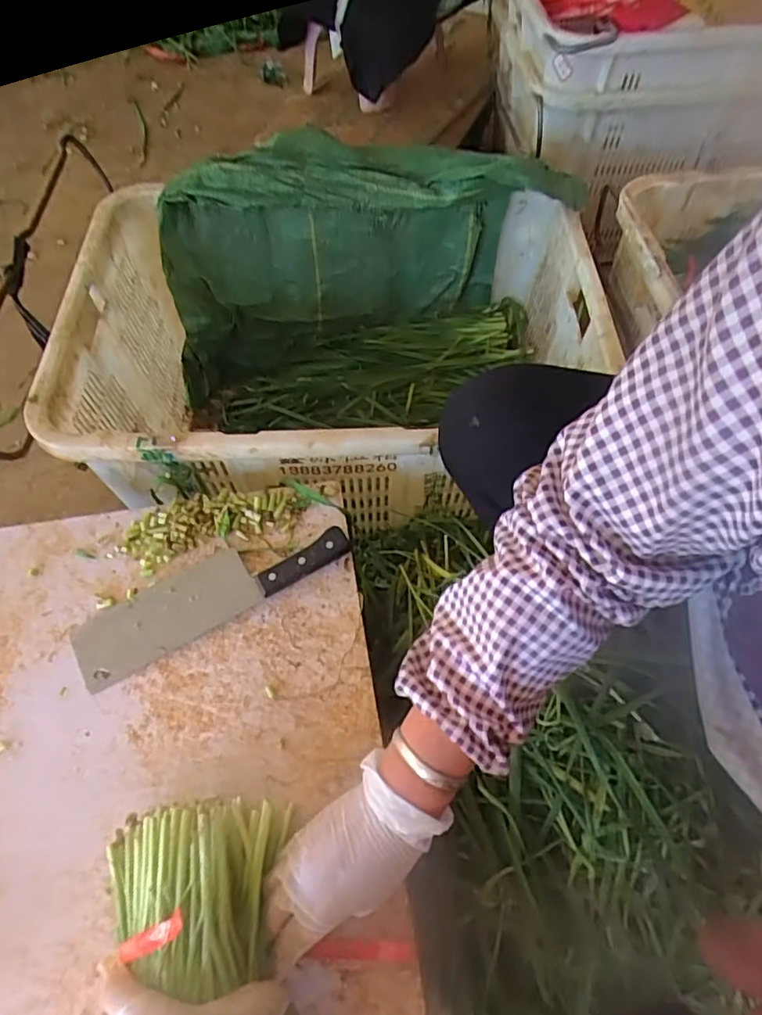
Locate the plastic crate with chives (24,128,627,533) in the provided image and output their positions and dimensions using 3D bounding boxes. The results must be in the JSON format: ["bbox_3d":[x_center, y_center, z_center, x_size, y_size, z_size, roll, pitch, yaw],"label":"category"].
[{"bbox_3d":[-0.043,-0.200,0.776,0.622,0.350,0.426,-1,60,0],"label":"plastic crate with chives"}]

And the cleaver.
[{"bbox_3d":[-0.161,0.079,0.550,0.268,0.013,0.070,-27,64,-14],"label":"cleaver"}]

